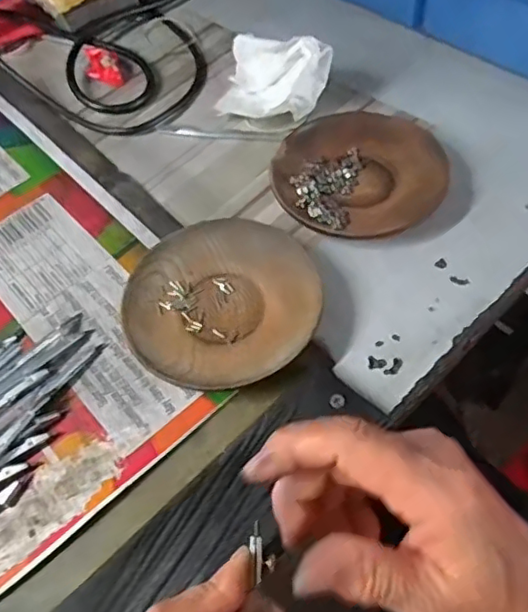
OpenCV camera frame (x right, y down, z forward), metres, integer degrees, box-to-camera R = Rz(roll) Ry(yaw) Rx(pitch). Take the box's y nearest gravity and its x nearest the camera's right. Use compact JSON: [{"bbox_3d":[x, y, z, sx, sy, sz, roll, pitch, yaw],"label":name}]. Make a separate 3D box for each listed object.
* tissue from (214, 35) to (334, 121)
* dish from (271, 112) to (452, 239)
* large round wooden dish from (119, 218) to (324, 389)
[{"bbox_3d":[0.001,-0.179,0.450,0.085,0.052,0.061,25,62,19],"label":"tissue"},{"bbox_3d":[0.063,-0.089,0.404,0.111,0.019,0.105,-2,56,3],"label":"dish"},{"bbox_3d":[-0.025,-0.002,0.351,0.112,0.018,0.112,-2,56,3],"label":"large round wooden dish"}]

